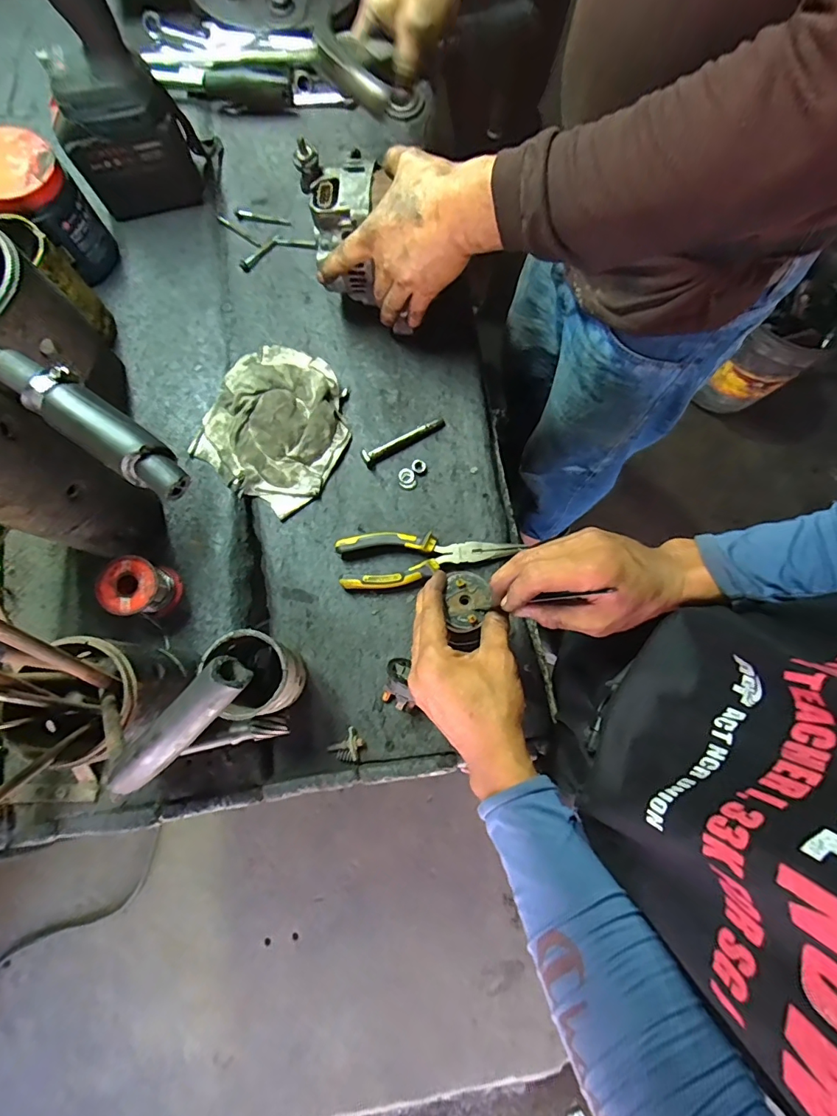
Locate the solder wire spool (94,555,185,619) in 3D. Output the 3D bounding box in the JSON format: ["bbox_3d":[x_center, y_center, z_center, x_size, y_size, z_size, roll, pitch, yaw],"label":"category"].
[{"bbox_3d":[-0.266,0.029,0.458,0.051,0.054,0.051,0,79,-1],"label":"solder wire spool"}]

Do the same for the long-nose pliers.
[{"bbox_3d":[0.011,-0.001,0.499,0.181,0.026,0.054,-6,79,-2],"label":"long-nose pliers"}]

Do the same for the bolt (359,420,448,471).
[{"bbox_3d":[-0.016,-0.132,0.529,0.099,0.019,0.015,-31,81,-6],"label":"bolt"}]

